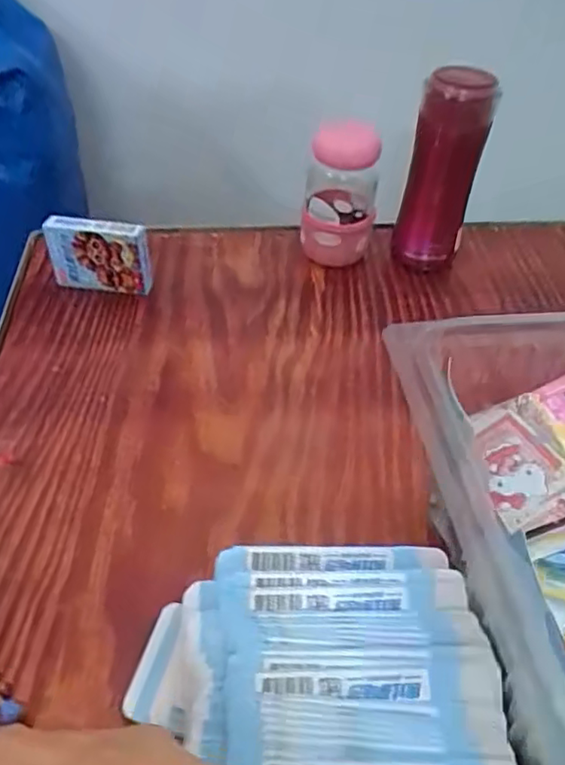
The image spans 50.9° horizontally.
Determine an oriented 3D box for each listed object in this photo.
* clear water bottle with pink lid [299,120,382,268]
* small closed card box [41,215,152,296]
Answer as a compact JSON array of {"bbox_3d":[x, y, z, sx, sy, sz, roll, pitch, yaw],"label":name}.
[{"bbox_3d":[0.059,-0.195,0.604,0.074,0.142,0.071,6,44,4],"label":"clear water bottle with pink lid"},{"bbox_3d":[-0.176,-0.120,0.569,0.097,0.071,0.019,5,44,3],"label":"small closed card box"}]

